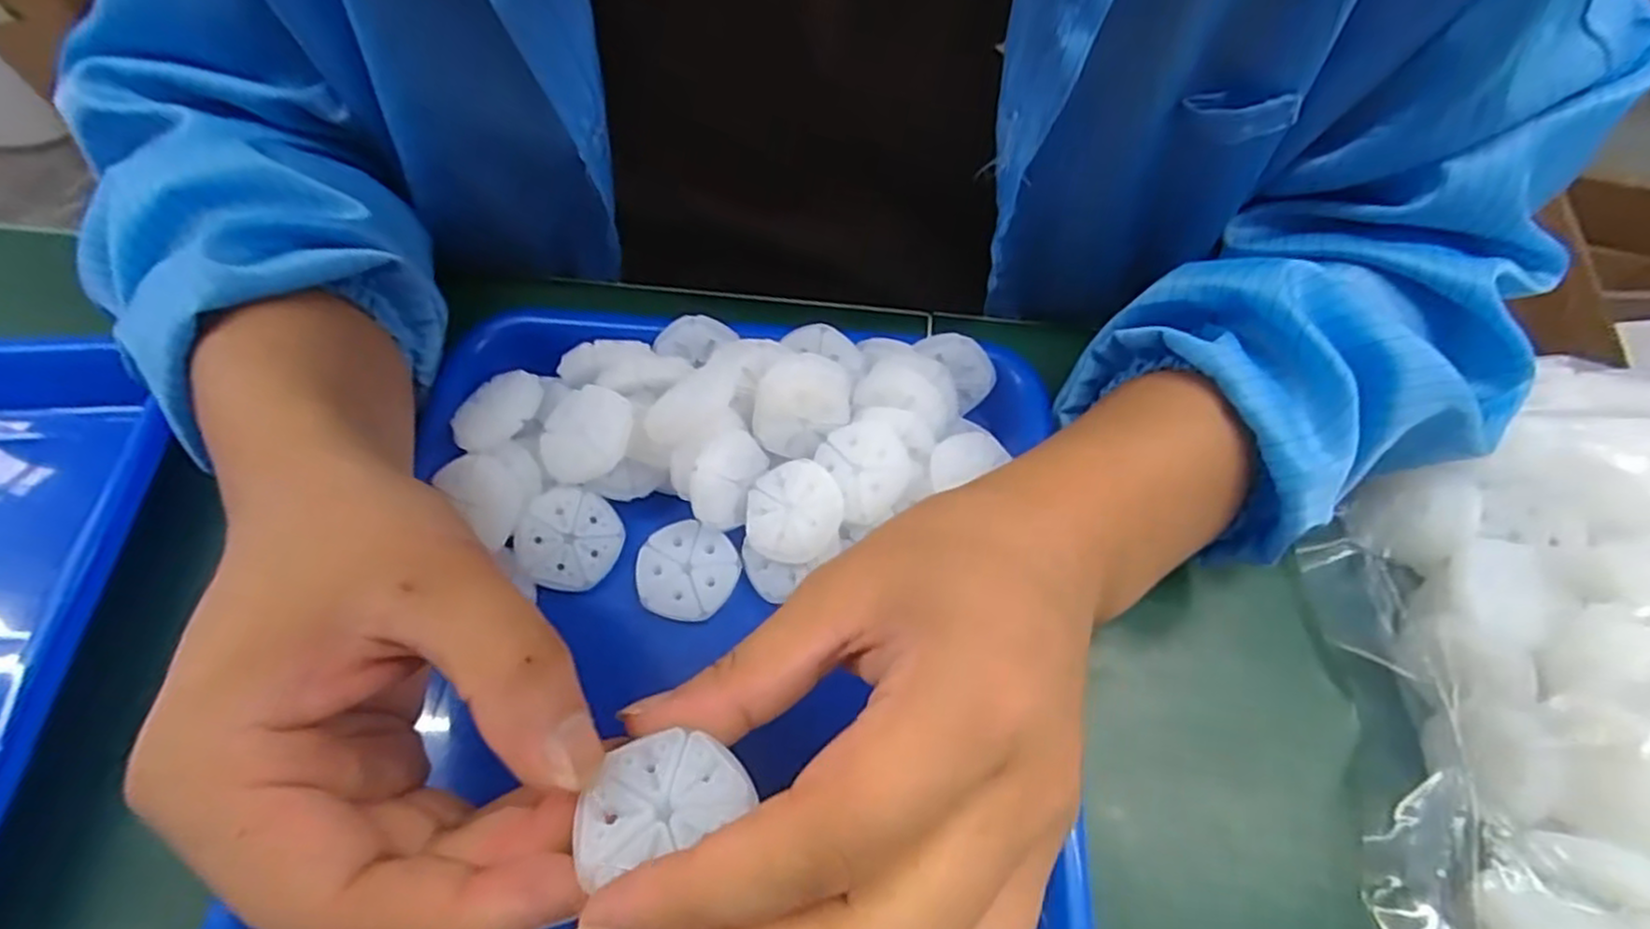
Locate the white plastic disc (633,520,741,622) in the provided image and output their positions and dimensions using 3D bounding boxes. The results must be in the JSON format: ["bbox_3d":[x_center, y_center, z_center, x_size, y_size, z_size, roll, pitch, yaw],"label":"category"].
[{"bbox_3d":[-0.053,0.039,0.275,0.037,0.004,0.036,26,64,14],"label":"white plastic disc"}]

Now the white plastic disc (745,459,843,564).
[{"bbox_3d":[-0.012,0.017,0.269,0.036,0.005,0.038,-6,69,16],"label":"white plastic disc"}]

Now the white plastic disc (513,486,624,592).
[{"bbox_3d":[-0.097,0.028,0.277,0.036,0.004,0.037,3,82,-23],"label":"white plastic disc"}]

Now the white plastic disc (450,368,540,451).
[{"bbox_3d":[-0.131,-0.022,0.289,0.034,0.004,0.037,-8,58,13],"label":"white plastic disc"}]

